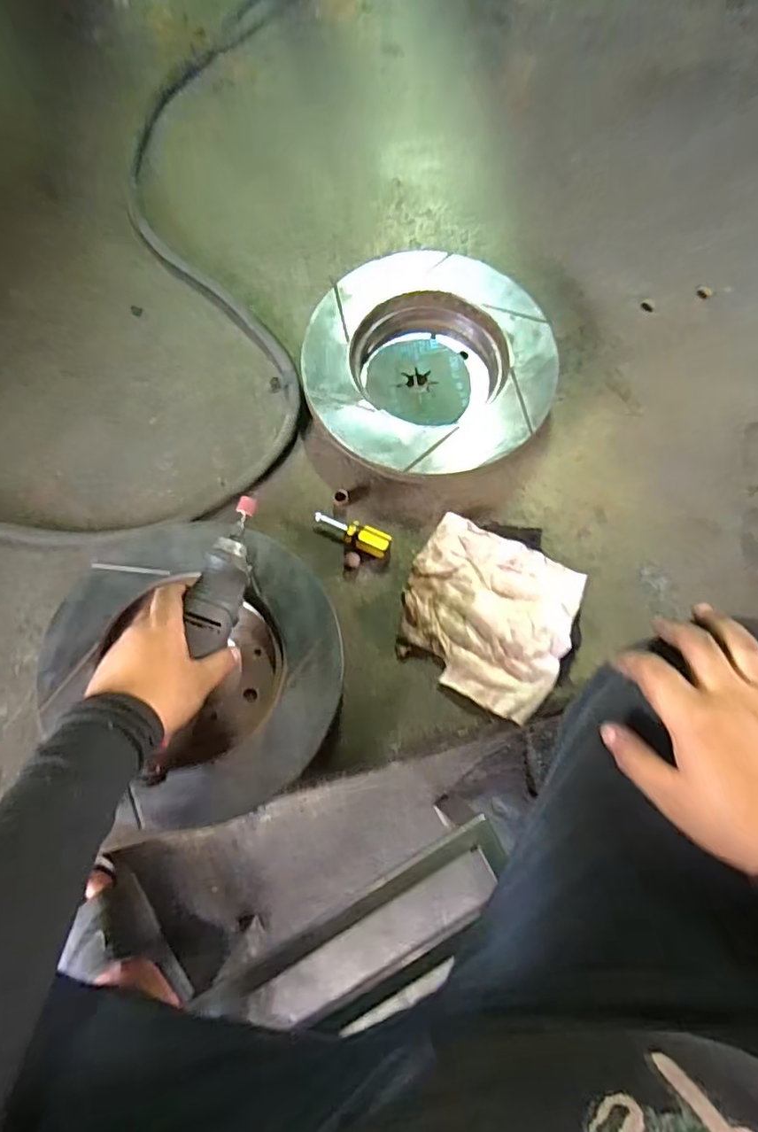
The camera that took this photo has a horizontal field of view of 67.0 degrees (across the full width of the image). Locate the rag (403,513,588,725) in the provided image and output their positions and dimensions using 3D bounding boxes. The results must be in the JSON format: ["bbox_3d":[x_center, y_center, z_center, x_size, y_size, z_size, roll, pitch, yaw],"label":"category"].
[{"bbox_3d":[0.102,0.045,0.540,0.154,0.023,0.153,22,75,5],"label":"rag"}]

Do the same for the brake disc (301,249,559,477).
[{"bbox_3d":[0.051,-0.212,0.599,0.244,0.049,0.258,0,74,-1],"label":"brake disc"}]

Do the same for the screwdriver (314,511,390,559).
[{"bbox_3d":[-0.027,-0.030,0.559,0.076,0.022,0.025,21,75,5],"label":"screwdriver"}]

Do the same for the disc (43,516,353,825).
[{"bbox_3d":[-0.156,0.079,0.509,0.258,0.054,0.226,42,78,10],"label":"disc"}]

